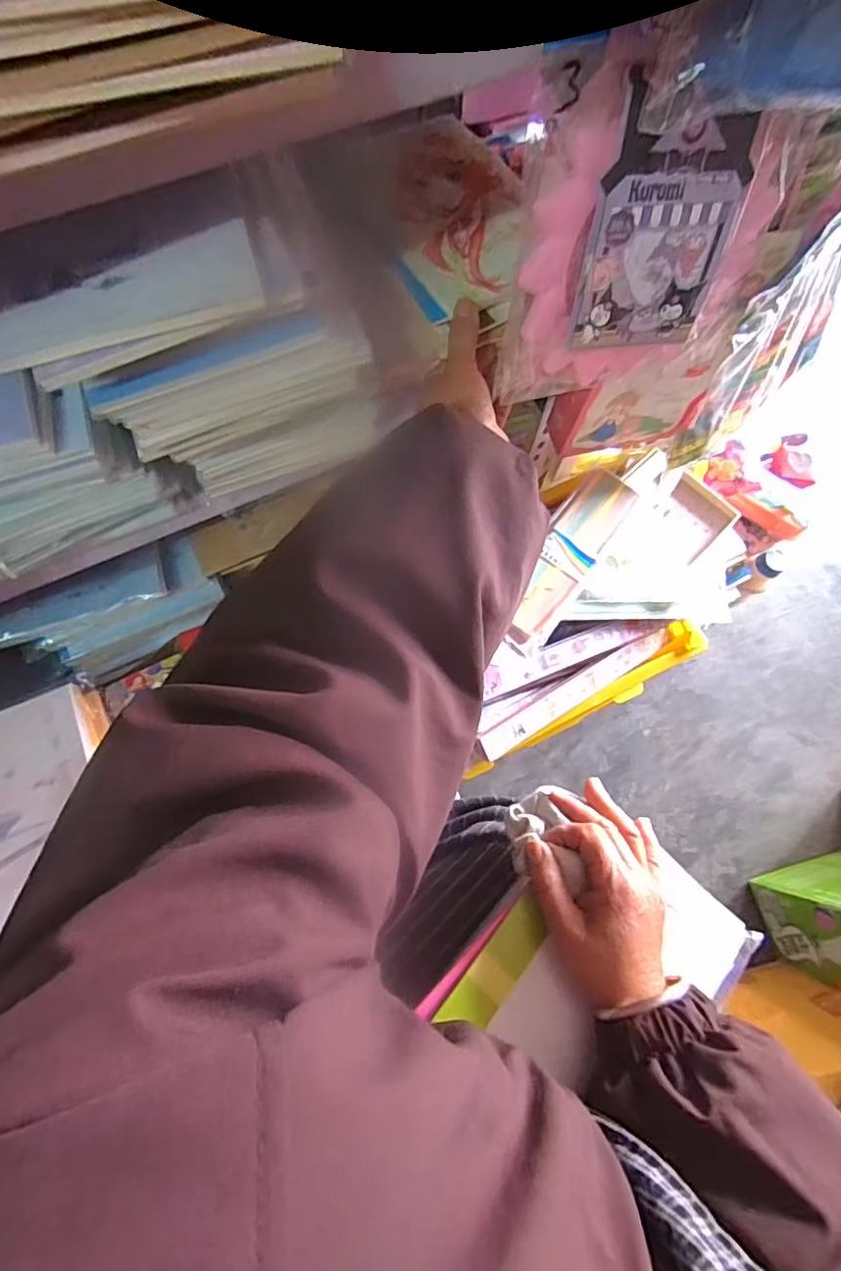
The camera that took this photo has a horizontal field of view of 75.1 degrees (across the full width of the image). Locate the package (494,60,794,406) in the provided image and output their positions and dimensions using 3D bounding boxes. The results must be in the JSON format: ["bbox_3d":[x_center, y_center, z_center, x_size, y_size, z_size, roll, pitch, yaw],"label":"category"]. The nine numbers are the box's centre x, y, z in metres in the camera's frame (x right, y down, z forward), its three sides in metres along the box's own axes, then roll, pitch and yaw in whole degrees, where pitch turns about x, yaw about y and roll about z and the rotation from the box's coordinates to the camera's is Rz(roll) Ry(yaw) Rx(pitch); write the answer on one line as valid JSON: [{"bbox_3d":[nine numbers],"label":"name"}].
[{"bbox_3d":[0.152,-0.241,0.362,0.176,0.183,0.042,-9,61,-6],"label":"package"}]

